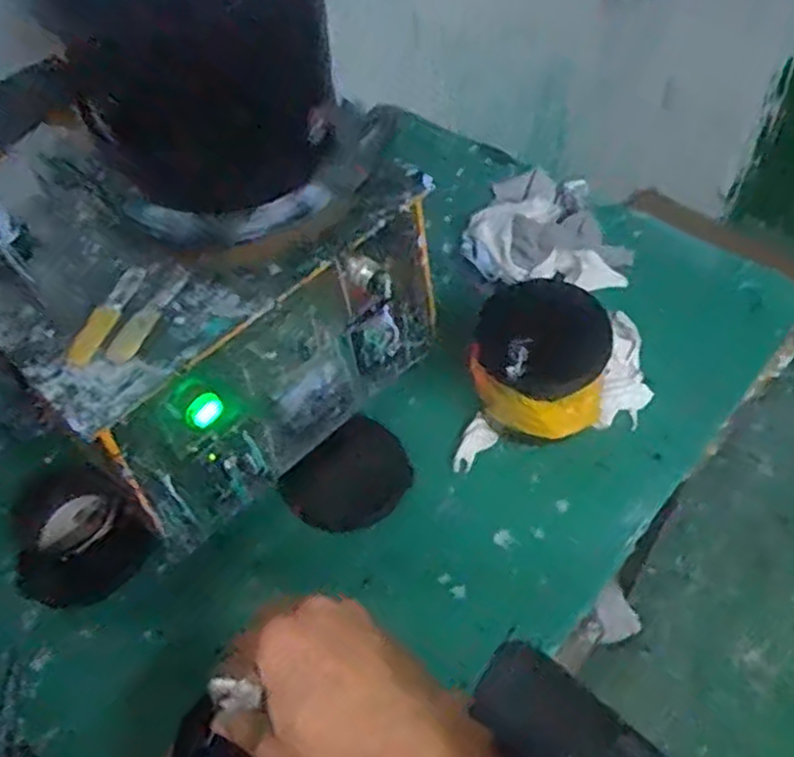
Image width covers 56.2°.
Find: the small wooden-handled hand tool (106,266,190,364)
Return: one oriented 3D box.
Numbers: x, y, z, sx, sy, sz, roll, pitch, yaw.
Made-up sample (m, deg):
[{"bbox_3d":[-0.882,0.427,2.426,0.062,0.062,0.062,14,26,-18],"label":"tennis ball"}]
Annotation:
[{"bbox_3d":[-0.179,-0.048,0.544,0.018,0.012,0.091,18,57,18],"label":"small wooden-handled hand tool"}]

